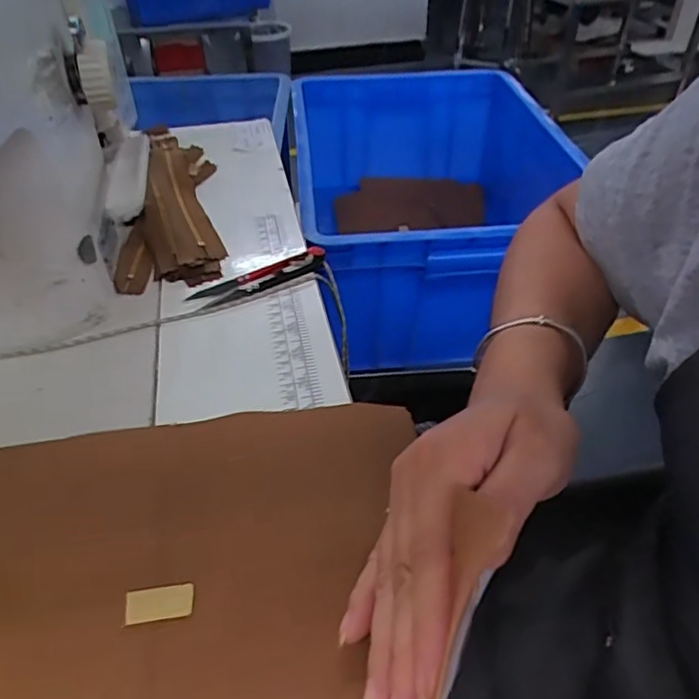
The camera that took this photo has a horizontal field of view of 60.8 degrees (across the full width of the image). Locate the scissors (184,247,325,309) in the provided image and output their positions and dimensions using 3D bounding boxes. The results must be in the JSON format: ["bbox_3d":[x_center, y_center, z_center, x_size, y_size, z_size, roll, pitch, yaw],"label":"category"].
[{"bbox_3d":[-0.064,-0.053,0.435,0.103,0.012,0.022,-21,45,-21],"label":"scissors"}]

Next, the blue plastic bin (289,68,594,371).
[{"bbox_3d":[0.116,-0.226,0.893,0.340,0.215,0.552,-5,41,-5],"label":"blue plastic bin"}]

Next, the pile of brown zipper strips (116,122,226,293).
[{"bbox_3d":[-0.162,-0.142,0.534,0.079,0.023,0.279,-9,42,-9],"label":"pile of brown zipper strips"}]

